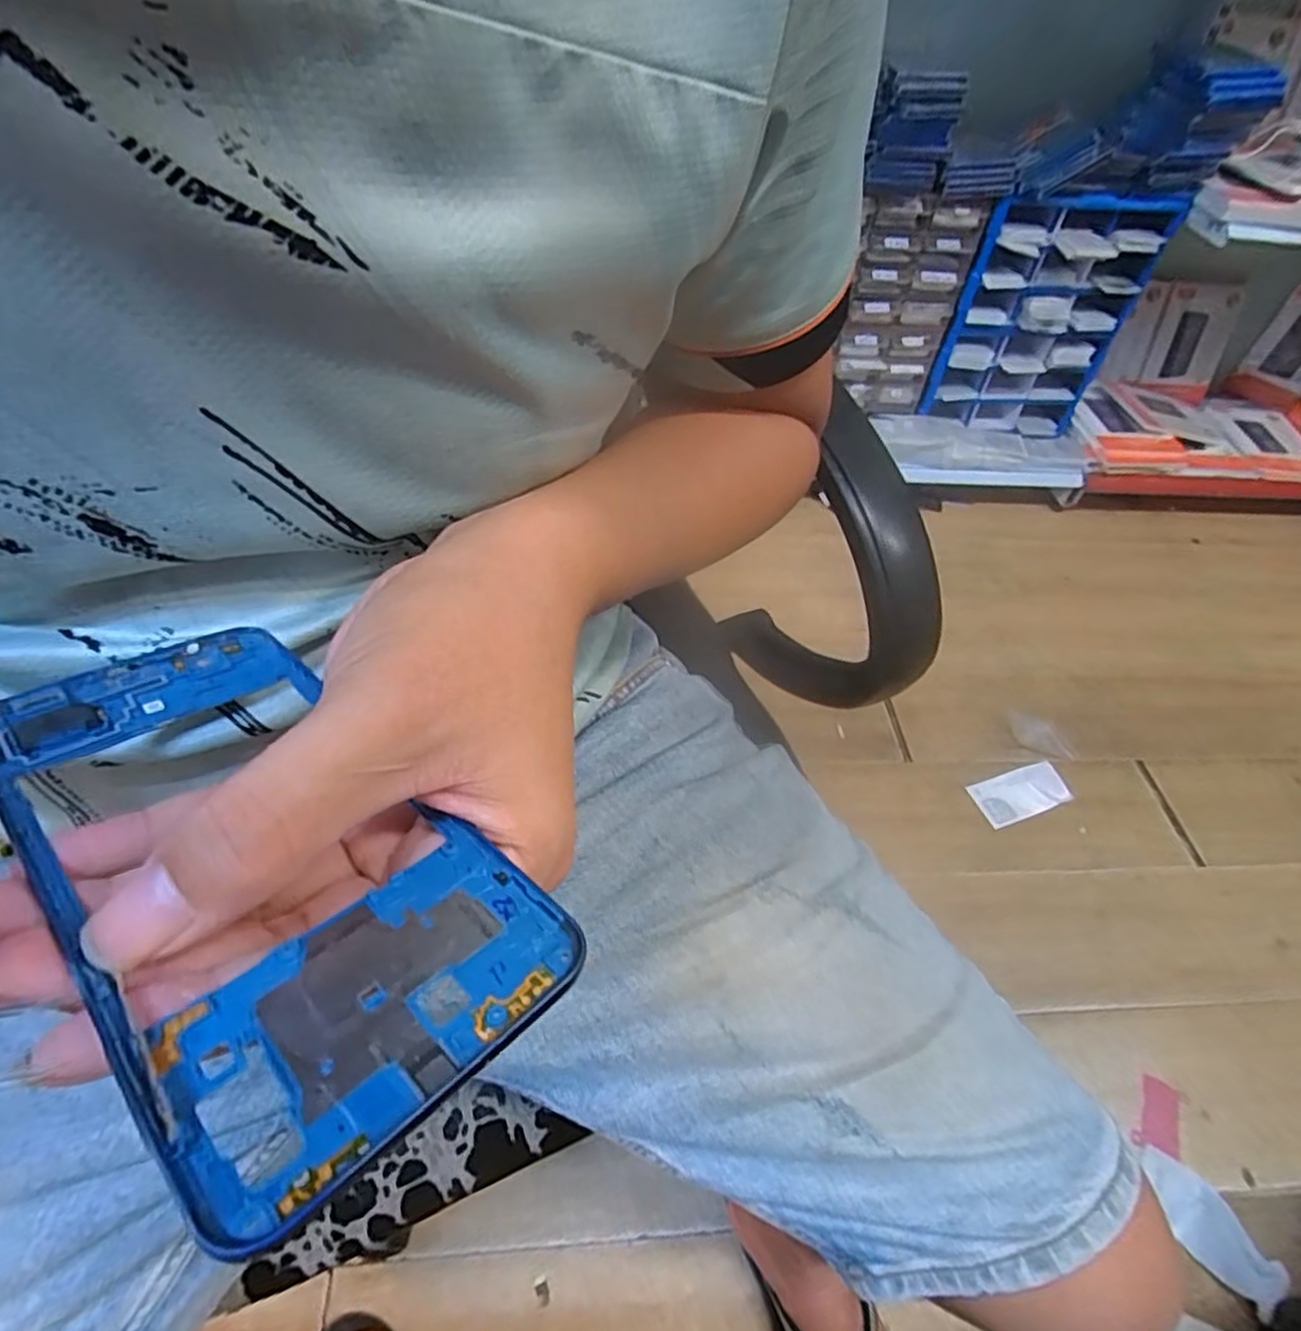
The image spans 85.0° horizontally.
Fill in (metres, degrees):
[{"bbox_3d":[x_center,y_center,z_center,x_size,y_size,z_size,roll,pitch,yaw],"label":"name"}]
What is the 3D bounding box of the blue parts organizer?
[{"bbox_3d":[0.800,-0.710,1.487,0.399,0.453,0.093,-2,44,-11],"label":"blue parts organizer"}]

